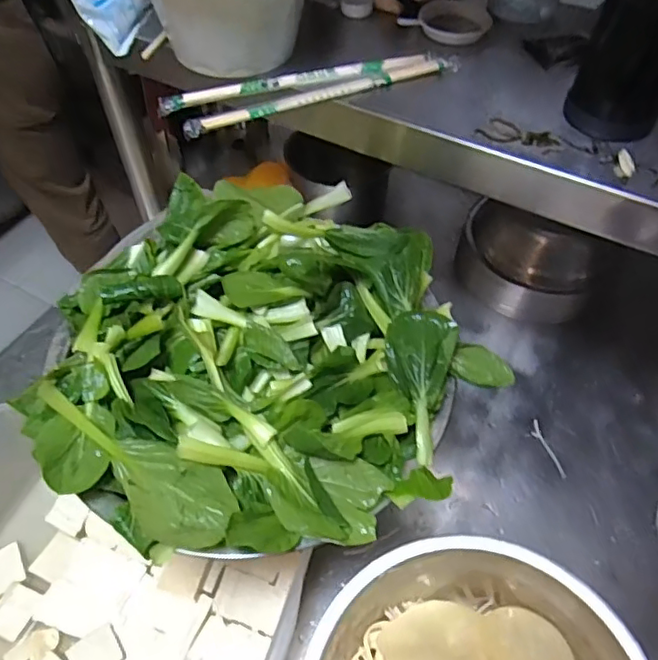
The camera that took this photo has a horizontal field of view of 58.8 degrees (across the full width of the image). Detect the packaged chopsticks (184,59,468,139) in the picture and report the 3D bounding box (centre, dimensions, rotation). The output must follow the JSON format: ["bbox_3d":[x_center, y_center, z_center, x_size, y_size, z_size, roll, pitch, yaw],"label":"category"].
[{"bbox_3d":[-0.002,-0.202,0.500,0.248,0.011,0.017,-18,55,-13],"label":"packaged chopsticks"}]

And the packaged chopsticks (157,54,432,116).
[{"bbox_3d":[-0.027,-0.218,0.513,0.242,0.013,0.021,-13,54,-10],"label":"packaged chopsticks"}]

